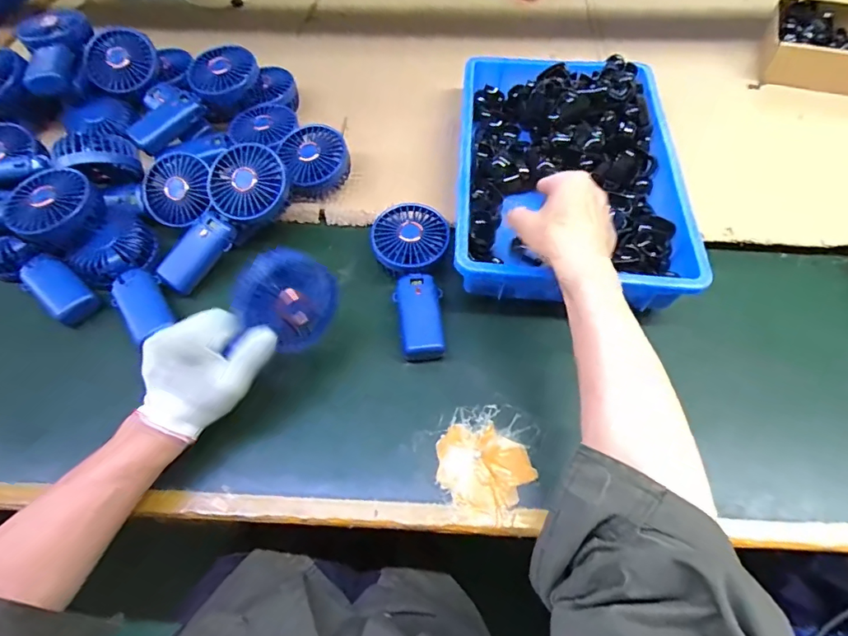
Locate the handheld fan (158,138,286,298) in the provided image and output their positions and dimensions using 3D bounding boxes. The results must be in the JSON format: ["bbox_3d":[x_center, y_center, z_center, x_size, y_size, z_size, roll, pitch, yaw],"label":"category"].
[{"bbox_3d":[-0.227,-0.112,0.533,0.091,0.045,0.193,37,87,2],"label":"handheld fan"}]

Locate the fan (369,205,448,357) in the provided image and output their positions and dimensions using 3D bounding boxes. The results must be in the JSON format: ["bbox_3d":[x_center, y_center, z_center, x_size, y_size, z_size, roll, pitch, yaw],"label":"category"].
[{"bbox_3d":[-0.012,-0.045,0.514,0.085,0.041,0.184,-4,59,-1],"label":"fan"}]

